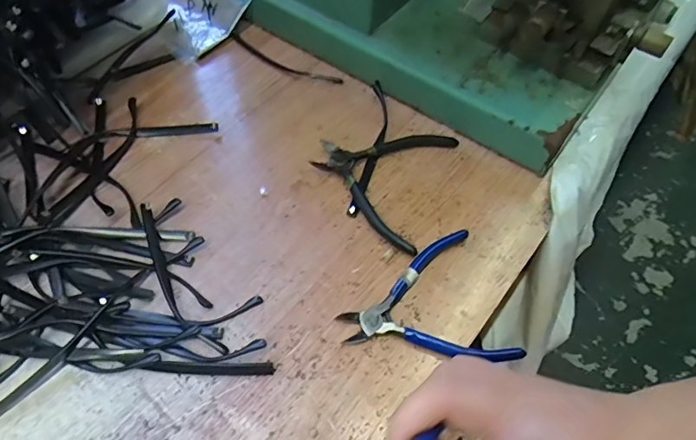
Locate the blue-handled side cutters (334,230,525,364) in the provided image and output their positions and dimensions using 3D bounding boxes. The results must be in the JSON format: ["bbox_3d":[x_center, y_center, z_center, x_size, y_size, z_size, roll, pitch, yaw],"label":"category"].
[{"bbox_3d":[0.051,0.062,0.350,0.113,0.013,0.100,-11,59,-7],"label":"blue-handled side cutters"}]

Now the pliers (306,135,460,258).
[{"bbox_3d":[0.025,-0.041,0.409,0.104,0.016,0.123,18,60,10],"label":"pliers"}]

